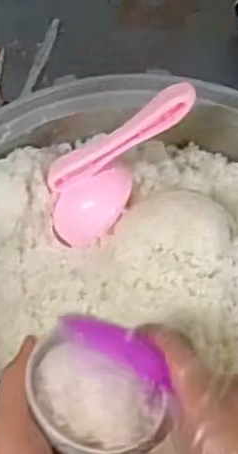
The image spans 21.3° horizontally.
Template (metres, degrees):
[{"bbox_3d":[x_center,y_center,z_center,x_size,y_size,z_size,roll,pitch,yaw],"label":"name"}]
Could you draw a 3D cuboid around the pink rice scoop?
[{"bbox_3d":[0.003,-0.062,0.600,0.062,0.192,0.071,-5,52,-55],"label":"pink rice scoop"}]

